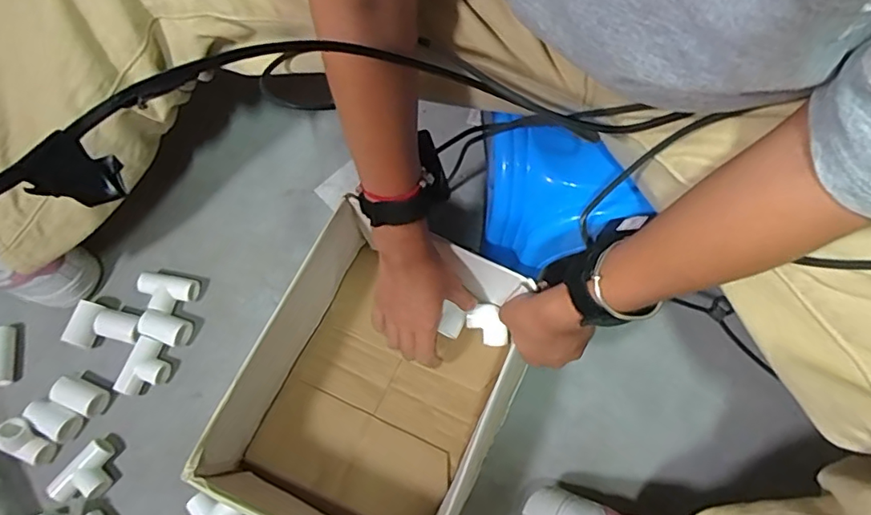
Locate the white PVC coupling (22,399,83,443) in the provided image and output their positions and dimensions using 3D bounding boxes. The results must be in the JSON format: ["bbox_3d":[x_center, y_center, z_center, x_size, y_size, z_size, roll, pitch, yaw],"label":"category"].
[{"bbox_3d":[-0.402,0.172,0.571,0.050,0.025,0.031,20,72,8],"label":"white PVC coupling"}]

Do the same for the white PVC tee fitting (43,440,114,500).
[{"bbox_3d":[-0.353,0.223,0.553,0.038,0.023,0.069,34,74,13],"label":"white PVC tee fitting"}]

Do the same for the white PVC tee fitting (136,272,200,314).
[{"bbox_3d":[-0.305,0.042,0.621,0.062,0.026,0.041,7,70,4],"label":"white PVC tee fitting"}]

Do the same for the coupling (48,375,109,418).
[{"bbox_3d":[-0.380,0.149,0.581,0.050,0.033,0.031,17,71,7],"label":"coupling"}]

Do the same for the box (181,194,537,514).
[{"bbox_3d":[-0.054,0.123,0.534,0.212,0.121,0.283,25,72,10],"label":"box"}]

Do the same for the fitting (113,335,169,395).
[{"bbox_3d":[-0.314,0.122,0.596,0.039,0.026,0.062,17,71,7],"label":"fitting"}]

